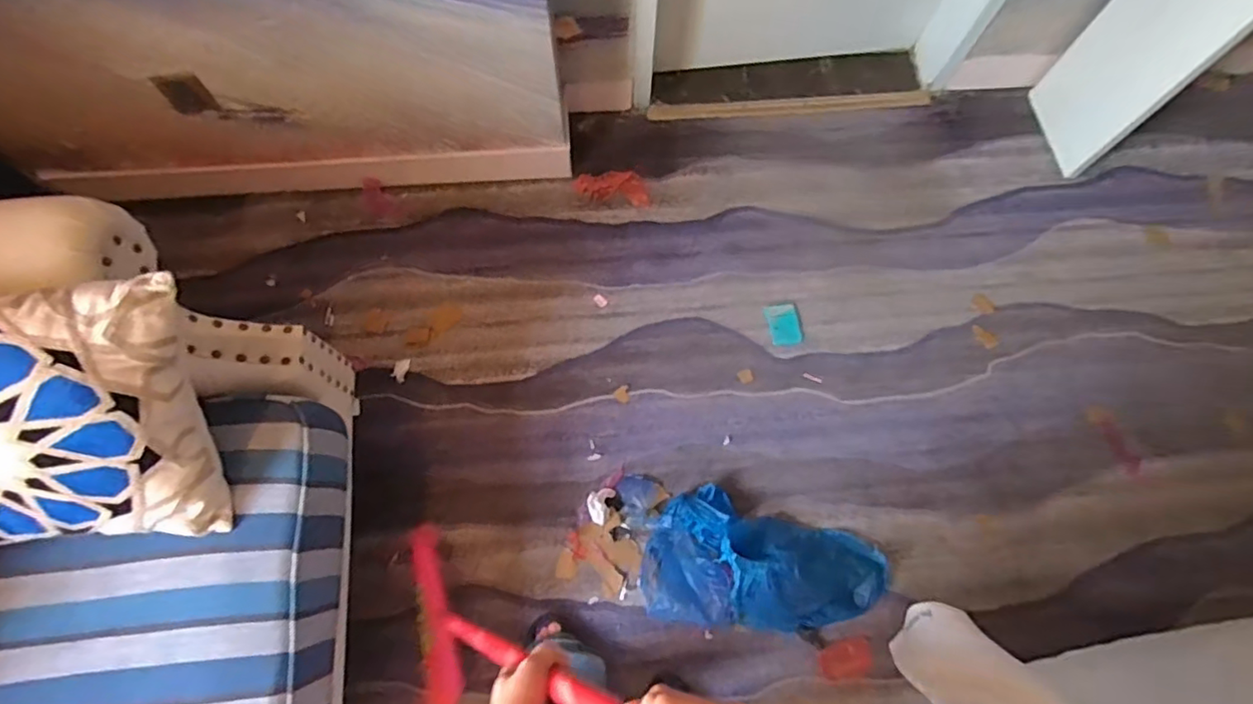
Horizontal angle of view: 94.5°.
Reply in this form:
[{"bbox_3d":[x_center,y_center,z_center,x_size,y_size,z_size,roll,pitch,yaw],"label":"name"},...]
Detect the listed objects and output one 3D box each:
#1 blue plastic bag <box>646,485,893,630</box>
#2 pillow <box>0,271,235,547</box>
[{"bbox_3d":[0.293,0.427,1.175,0.502,0.097,0.259,7,70,2],"label":"blue plastic bag"},{"bbox_3d":[-0.741,0.094,0.693,0.390,0.107,0.351,-3,114,-13],"label":"pillow"}]

